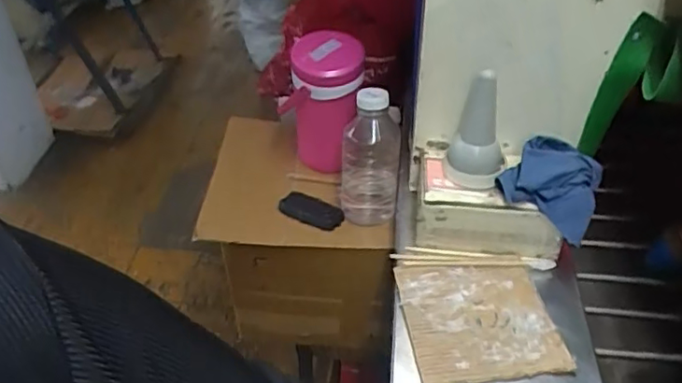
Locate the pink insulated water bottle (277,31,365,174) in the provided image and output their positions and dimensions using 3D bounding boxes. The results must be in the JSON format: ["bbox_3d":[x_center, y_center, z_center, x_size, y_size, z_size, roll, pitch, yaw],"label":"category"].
[{"bbox_3d":[-0.035,-0.138,1.064,0.131,0.327,0.133,-10,66,-11],"label":"pink insulated water bottle"}]

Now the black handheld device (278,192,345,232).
[{"bbox_3d":[-0.050,0.034,0.984,0.112,0.024,0.057,16,44,18],"label":"black handheld device"}]

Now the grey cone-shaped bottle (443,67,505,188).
[{"bbox_3d":[0.173,-0.073,0.749,0.073,0.144,0.058,14,43,15],"label":"grey cone-shaped bottle"}]

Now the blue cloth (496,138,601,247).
[{"bbox_3d":[0.272,0.000,0.781,0.119,0.102,0.099,20,45,22],"label":"blue cloth"}]

